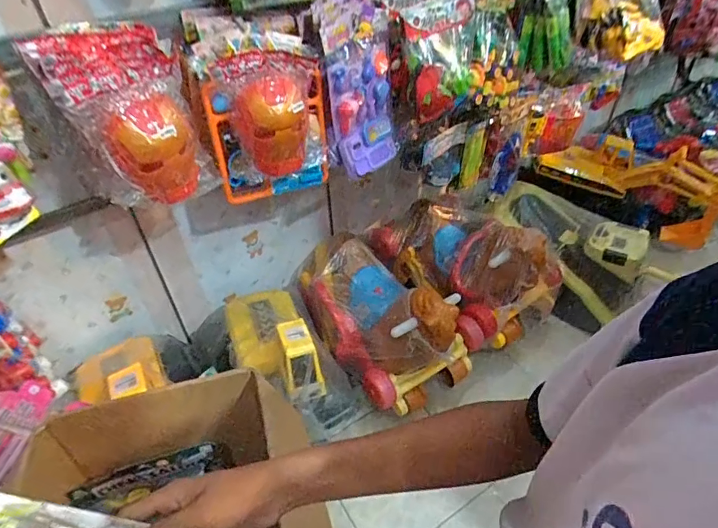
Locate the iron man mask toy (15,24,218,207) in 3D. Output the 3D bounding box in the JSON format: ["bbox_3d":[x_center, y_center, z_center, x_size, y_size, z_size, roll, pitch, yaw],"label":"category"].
[{"bbox_3d":[-0.450,-0.284,0.889,0.216,0.273,0.258,-31,51,-28],"label":"iron man mask toy"}]

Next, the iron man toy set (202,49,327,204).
[{"bbox_3d":[-0.201,-0.295,1.021,0.251,0.325,0.118,-11,44,-10],"label":"iron man toy set"}]

